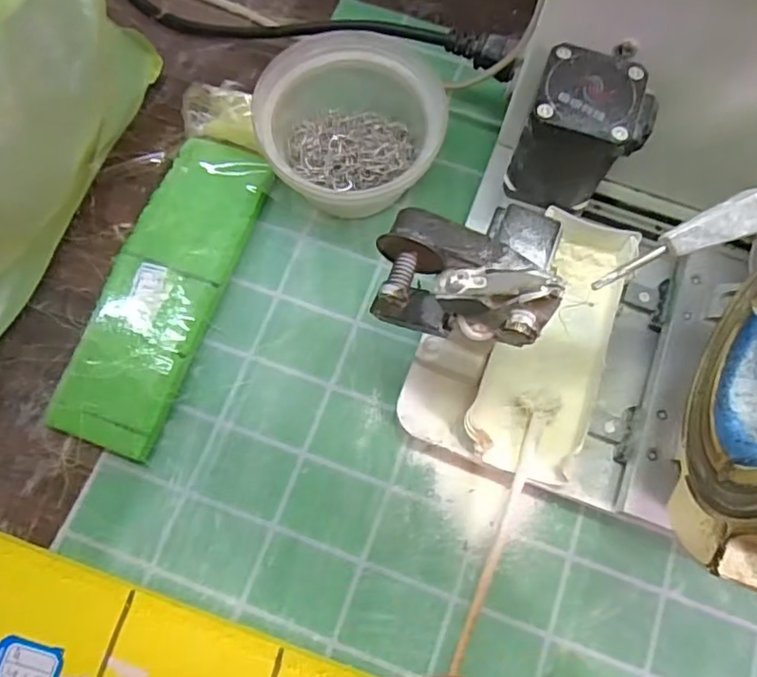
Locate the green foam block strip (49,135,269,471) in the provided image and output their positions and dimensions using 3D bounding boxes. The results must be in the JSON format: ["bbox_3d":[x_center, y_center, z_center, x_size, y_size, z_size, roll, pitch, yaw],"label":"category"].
[{"bbox_3d":[-0.116,-0.030,0.321,0.058,0.016,0.181,19,73,4],"label":"green foam block strip"}]

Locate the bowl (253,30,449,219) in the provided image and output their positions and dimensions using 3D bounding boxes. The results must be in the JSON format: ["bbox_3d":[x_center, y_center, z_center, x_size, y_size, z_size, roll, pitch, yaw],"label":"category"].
[{"bbox_3d":[-0.016,-0.113,0.327,0.095,0.055,0.095,1,72,-2],"label":"bowl"}]

